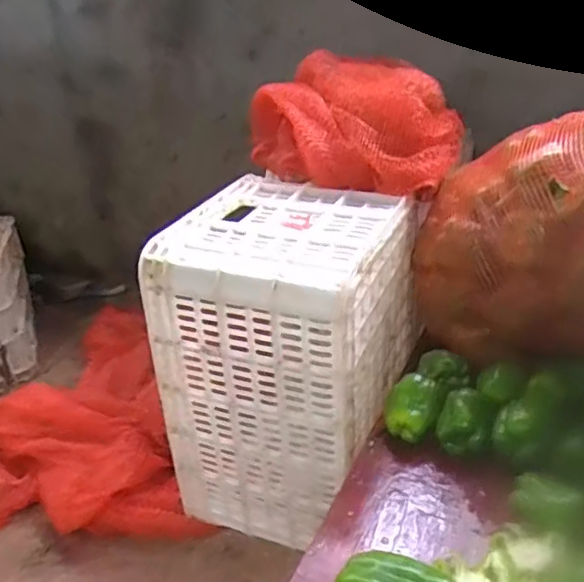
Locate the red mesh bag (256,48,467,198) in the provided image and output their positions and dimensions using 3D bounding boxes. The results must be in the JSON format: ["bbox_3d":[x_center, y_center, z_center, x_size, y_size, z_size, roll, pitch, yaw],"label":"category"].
[{"bbox_3d":[0.107,-0.284,1.038,0.236,0.156,0.362,-26,35,-34],"label":"red mesh bag"}]

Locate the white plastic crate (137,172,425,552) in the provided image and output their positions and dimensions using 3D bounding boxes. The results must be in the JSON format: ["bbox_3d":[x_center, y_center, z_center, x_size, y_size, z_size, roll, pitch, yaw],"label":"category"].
[{"bbox_3d":[0.008,0.100,0.981,0.298,0.451,0.333,10,32,24],"label":"white plastic crate"}]

